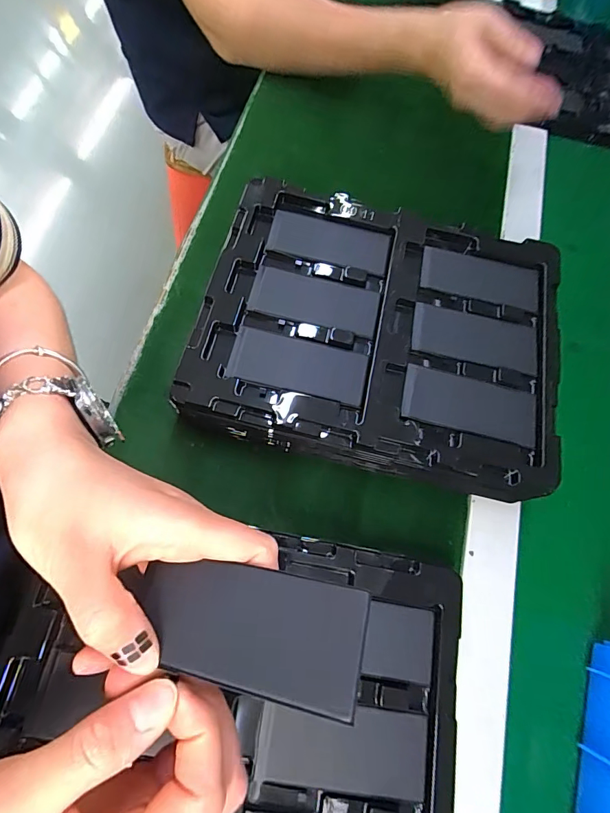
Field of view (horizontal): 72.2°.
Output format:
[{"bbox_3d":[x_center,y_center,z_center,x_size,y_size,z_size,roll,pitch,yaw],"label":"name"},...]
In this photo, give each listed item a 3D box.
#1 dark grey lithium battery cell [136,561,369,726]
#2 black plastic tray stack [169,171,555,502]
[{"bbox_3d":[-0.024,0.087,0.167,0.095,0.006,0.043,5,67,18],"label":"dark grey lithium battery cell"},{"bbox_3d":[0.061,-0.058,0.341,0.277,0.056,0.226,14,70,0],"label":"black plastic tray stack"}]

